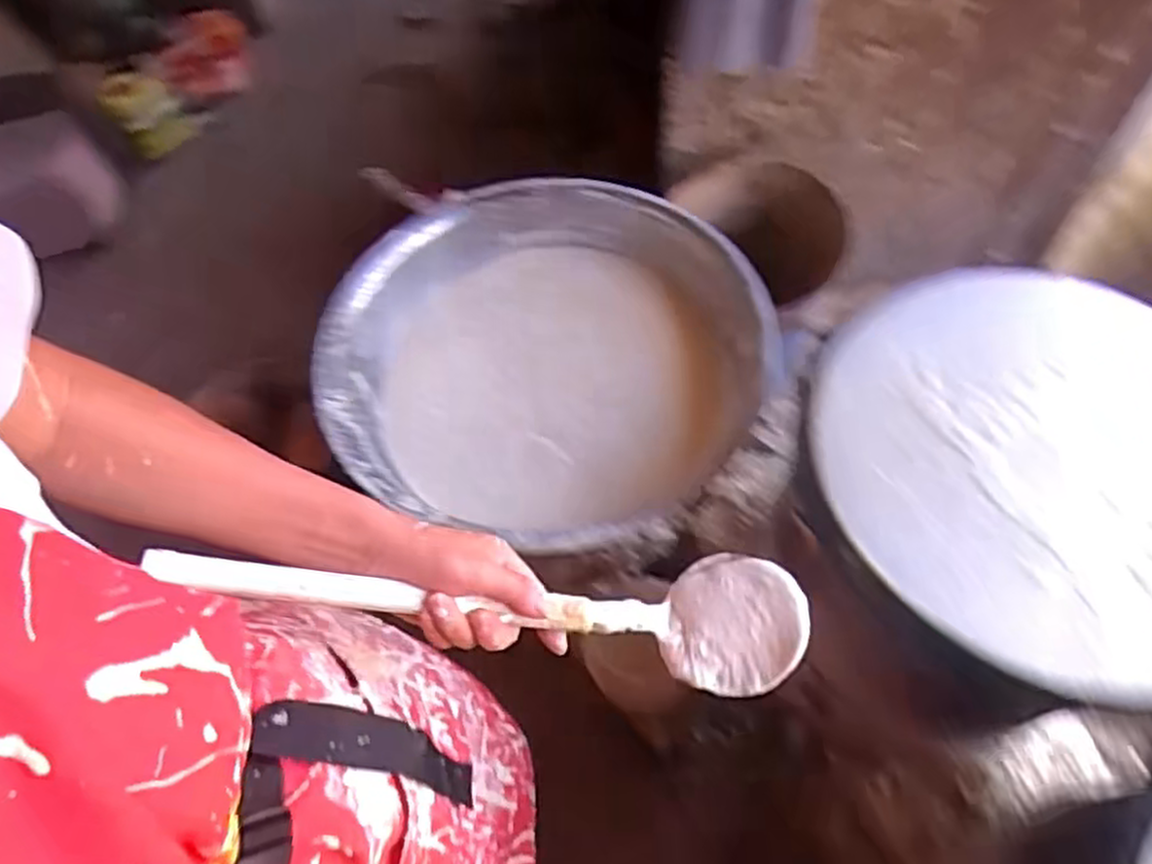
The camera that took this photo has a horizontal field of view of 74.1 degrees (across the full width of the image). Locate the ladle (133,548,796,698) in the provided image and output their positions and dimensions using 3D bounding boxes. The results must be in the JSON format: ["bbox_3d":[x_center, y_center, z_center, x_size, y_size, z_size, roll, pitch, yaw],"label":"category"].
[{"bbox_3d":[-0.046,0.105,0.483,0.397,0.053,0.085,9,62,-14],"label":"ladle"}]

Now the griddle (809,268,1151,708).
[{"bbox_3d":[0.391,0.019,0.616,0.367,0.030,0.367,0,63,0],"label":"griddle"}]

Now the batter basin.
[{"bbox_3d":[-0.036,-0.114,0.968,0.493,0.164,0.426,9,63,5],"label":"batter basin"}]

